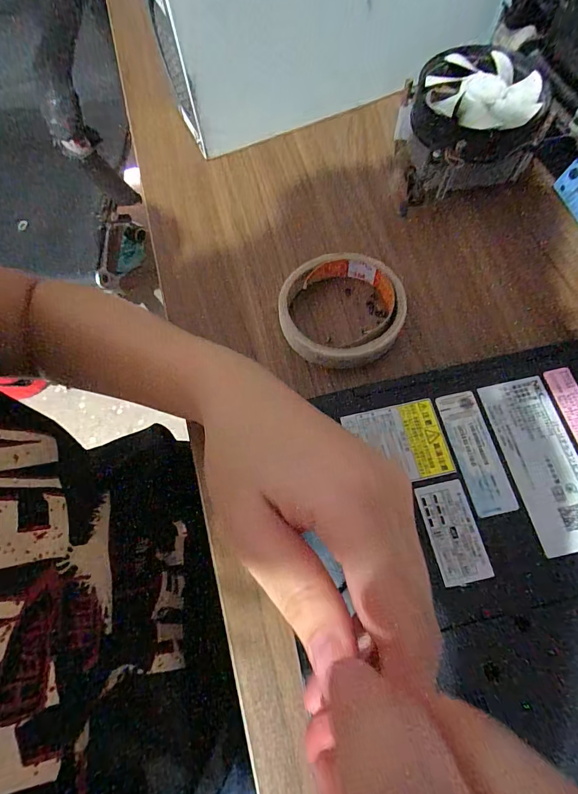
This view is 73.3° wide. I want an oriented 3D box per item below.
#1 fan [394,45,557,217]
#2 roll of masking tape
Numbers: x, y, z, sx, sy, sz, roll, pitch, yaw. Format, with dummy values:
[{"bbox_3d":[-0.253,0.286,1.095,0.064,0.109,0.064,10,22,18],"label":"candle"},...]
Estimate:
[{"bbox_3d":[0.135,-0.212,0.310,0.104,0.065,0.094,-9,70,-1],"label":"fan"},{"bbox_3d":[0.038,-0.062,0.283,0.087,0.027,0.088,-1,70,2],"label":"roll of masking tape"}]

